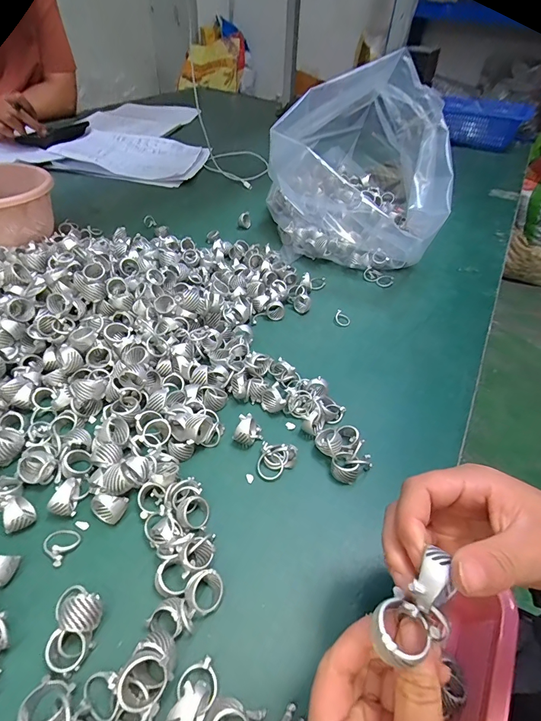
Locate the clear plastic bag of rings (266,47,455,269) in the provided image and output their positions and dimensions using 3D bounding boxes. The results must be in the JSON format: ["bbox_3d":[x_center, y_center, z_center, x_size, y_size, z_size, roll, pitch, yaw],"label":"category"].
[{"bbox_3d":[0.136,-0.320,0.563,0.232,0.217,0.312,10,45,6],"label":"clear plastic bag of rings"}]

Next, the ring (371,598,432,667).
[{"bbox_3d":[0.051,0.108,0.143,0.022,0.008,0.020,2,45,-2],"label":"ring"}]

